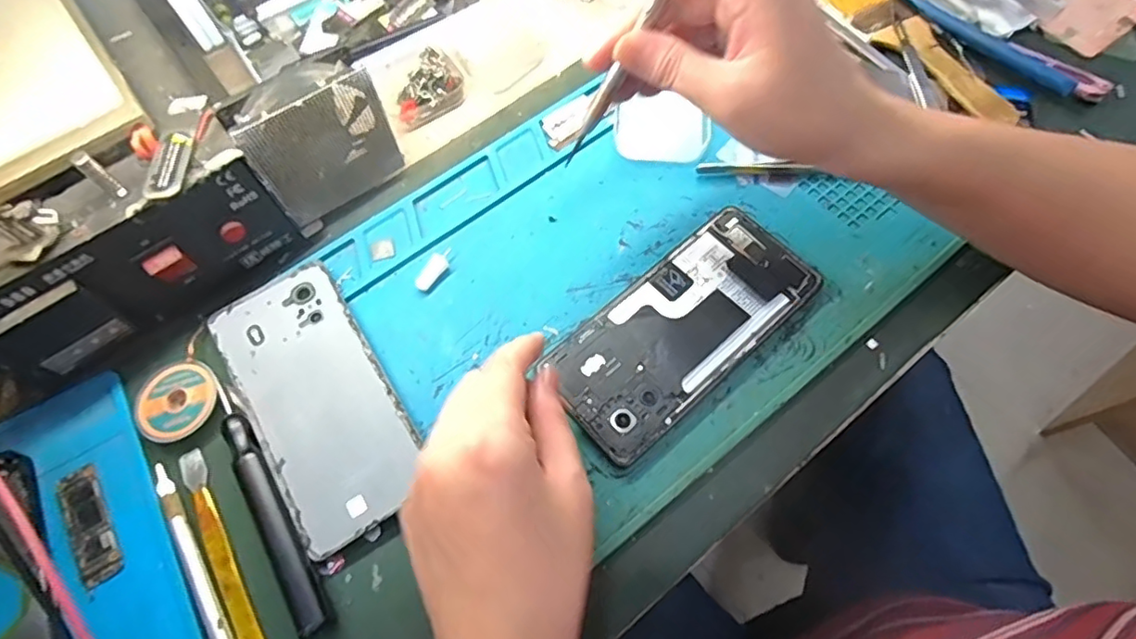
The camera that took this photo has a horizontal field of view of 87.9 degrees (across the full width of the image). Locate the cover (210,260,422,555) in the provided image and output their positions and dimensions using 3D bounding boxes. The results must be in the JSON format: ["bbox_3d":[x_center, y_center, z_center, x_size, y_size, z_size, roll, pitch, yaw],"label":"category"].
[{"bbox_3d":[-0.138,0.041,0.325,0.072,0.007,0.156,-33,70,-11],"label":"cover"}]

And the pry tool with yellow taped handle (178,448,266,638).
[{"bbox_3d":[-0.175,0.118,0.298,0.012,0.008,0.120,-31,69,-11],"label":"pry tool with yellow taped handle"}]

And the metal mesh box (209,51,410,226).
[{"bbox_3d":[-0.147,-0.106,0.349,0.078,0.081,0.031,-39,71,-14],"label":"metal mesh box"}]

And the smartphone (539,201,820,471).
[{"bbox_3d":[0.064,0.002,0.332,0.158,0.004,0.074,-41,72,-14],"label":"smartphone"}]

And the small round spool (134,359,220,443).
[{"bbox_3d":[-0.214,0.045,0.325,0.042,0.007,0.044,-1,67,2],"label":"small round spool"}]

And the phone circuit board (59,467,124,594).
[{"bbox_3d":[-0.249,0.106,0.306,0.019,0.005,0.063,-32,70,-11],"label":"phone circuit board"}]

